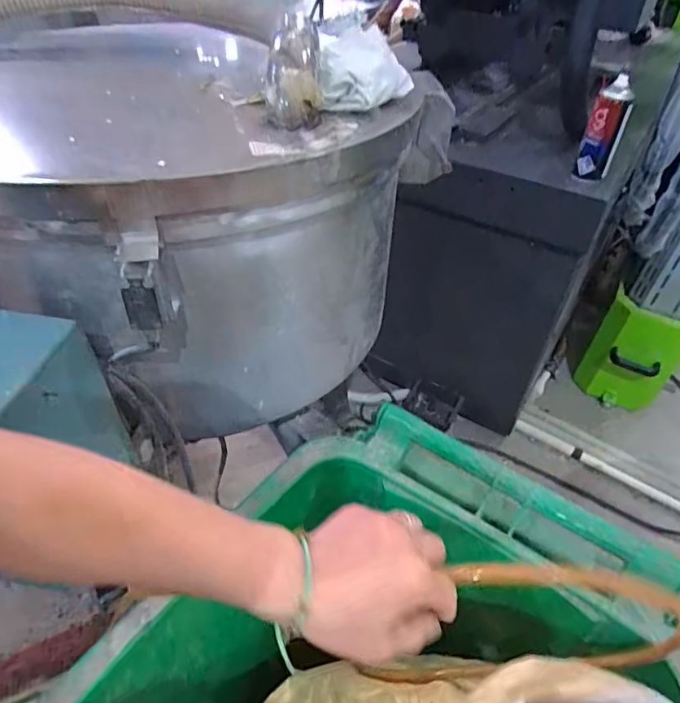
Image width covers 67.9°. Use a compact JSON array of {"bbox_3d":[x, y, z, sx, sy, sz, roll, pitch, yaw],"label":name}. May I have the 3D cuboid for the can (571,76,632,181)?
[{"bbox_3d":[0.498,-0.420,0.954,0.065,0.153,0.058,23,47,21],"label":"can"}]

